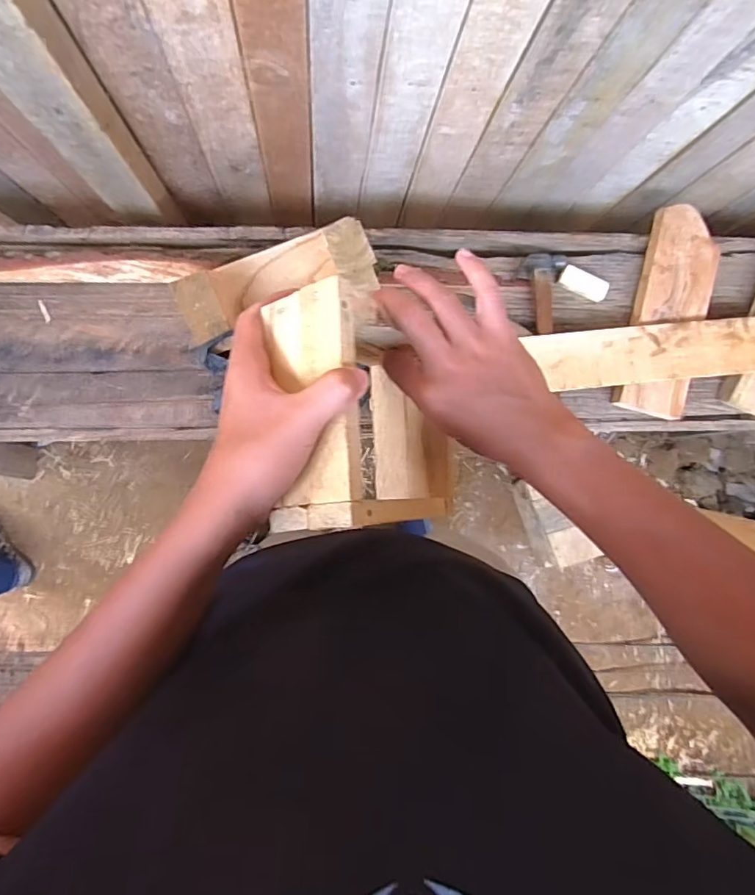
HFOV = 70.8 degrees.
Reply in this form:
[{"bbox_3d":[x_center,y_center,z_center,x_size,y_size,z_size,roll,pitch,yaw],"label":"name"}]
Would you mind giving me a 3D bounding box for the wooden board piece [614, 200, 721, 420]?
[{"bbox_3d":[0.504,-0.230,0.915,0.120,0.034,0.349,13,88,-3],"label":"wooden board piece"}]

